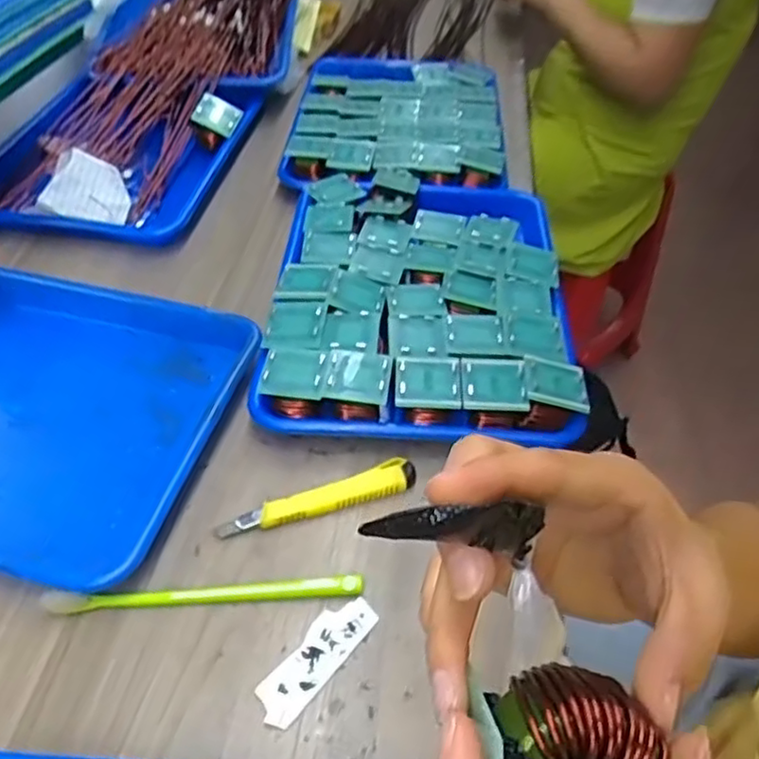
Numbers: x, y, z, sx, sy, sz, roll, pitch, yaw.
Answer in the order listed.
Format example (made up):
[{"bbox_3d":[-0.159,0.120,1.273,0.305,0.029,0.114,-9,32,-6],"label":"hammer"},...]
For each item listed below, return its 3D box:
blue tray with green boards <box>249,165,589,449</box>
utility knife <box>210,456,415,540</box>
[{"bbox_3d":[0.038,-0.086,0.566,0.243,0.041,0.337,4,47,2],"label":"blue tray with green boards"},{"bbox_3d":[-0.041,0.082,0.444,0.137,0.009,0.021,-15,50,-16],"label":"utility knife"}]

